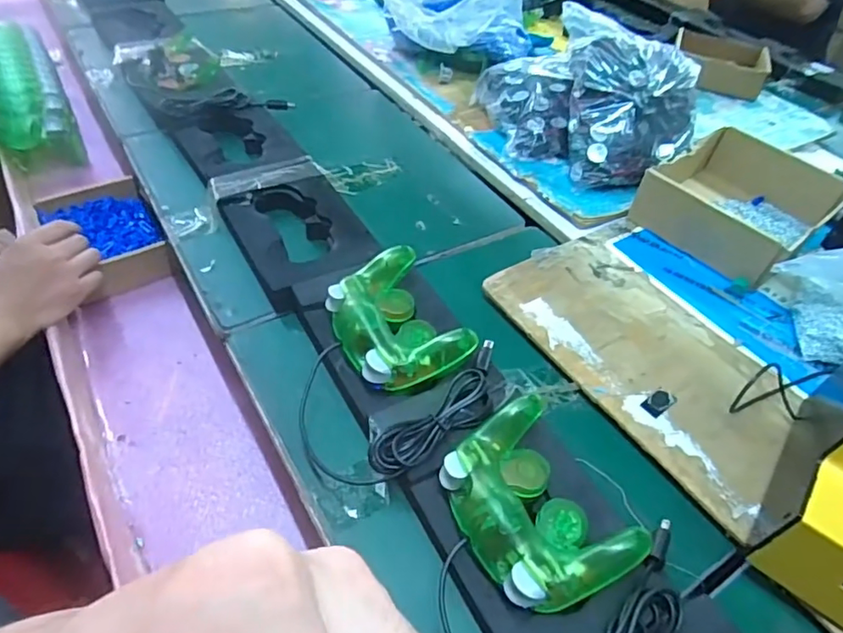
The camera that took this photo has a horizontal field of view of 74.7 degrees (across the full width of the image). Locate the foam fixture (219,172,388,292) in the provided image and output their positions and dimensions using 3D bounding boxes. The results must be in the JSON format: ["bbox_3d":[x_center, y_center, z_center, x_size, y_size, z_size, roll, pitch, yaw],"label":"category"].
[{"bbox_3d":[-0.134,-0.090,0.624,0.127,0.041,0.176,-23,53,-21],"label":"foam fixture"}]

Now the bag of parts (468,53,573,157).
[{"bbox_3d":[0.149,-0.318,0.820,0.134,0.074,0.184,5,48,2],"label":"bag of parts"}]

